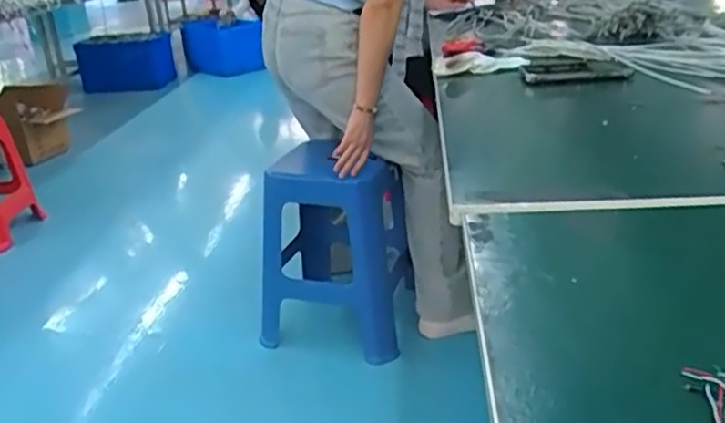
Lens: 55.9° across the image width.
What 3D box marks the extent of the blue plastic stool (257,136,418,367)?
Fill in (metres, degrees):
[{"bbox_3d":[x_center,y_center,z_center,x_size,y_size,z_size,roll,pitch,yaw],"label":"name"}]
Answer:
[{"bbox_3d":[-0.078,0.091,1.888,0.356,0.485,0.349,4,24,19],"label":"blue plastic stool"}]

